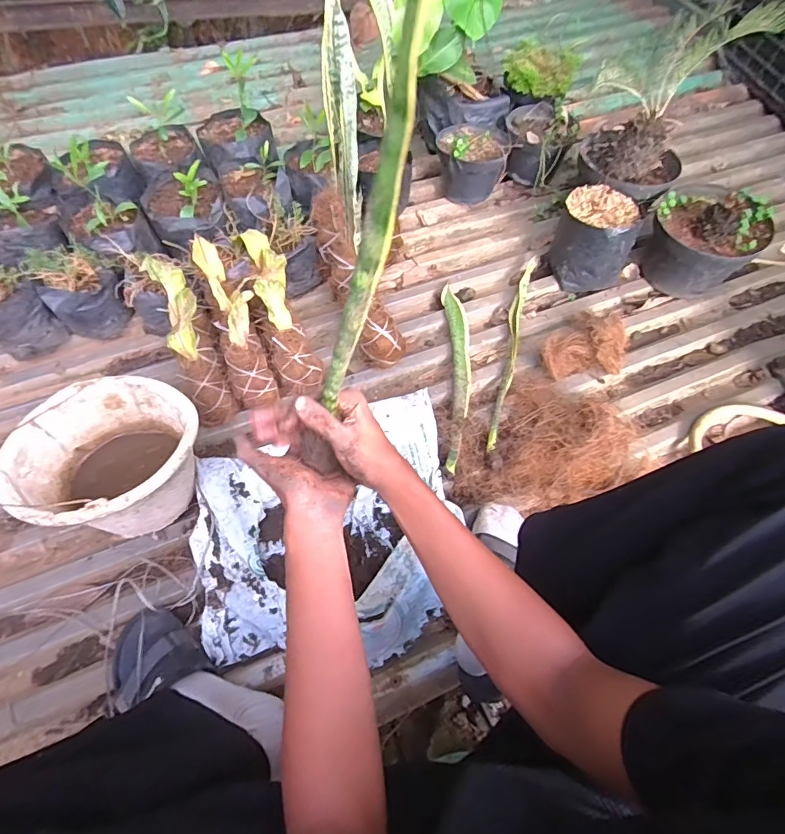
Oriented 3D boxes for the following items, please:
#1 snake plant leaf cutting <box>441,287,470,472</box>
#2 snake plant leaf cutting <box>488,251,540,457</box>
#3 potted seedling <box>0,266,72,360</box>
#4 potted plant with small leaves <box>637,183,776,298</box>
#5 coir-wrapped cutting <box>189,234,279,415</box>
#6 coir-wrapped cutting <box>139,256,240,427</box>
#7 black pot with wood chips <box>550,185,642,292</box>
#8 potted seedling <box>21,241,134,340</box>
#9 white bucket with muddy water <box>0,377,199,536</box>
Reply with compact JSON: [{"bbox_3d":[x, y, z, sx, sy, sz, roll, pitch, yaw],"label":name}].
[{"bbox_3d":[0.128,-0.089,0.911,0.053,0.031,0.417,4,63,-4],"label":"snake plant leaf cutting"},{"bbox_3d":[0.243,-0.148,0.935,0.035,0.044,0.486,15,63,2],"label":"snake plant leaf cutting"},{"bbox_3d":[-0.701,-0.187,0.882,0.113,0.139,0.102,-36,70,-20],"label":"potted seedling"},{"bbox_3d":[0.670,-0.397,1.010,0.224,0.166,0.235,1,62,-3],"label":"potted plant with small leaves"},{"bbox_3d":[-0.282,-0.174,0.831,0.081,0.086,0.317,-20,90,-13],"label":"coir-wrapped cutting"},{"bbox_3d":[-0.355,-0.140,0.815,0.069,0.101,0.315,-20,94,-13],"label":"coir-wrapped cutting"},{"bbox_3d":[0.429,-0.374,1.007,0.167,0.166,0.139,22,63,6],"label":"black pot with wood chips"},{"bbox_3d":[-0.592,-0.240,0.904,0.132,0.124,0.140,-38,73,-21],"label":"potted seedling"},{"bbox_3d":[-0.418,0.082,0.732,0.241,0.219,0.222,1,62,-3],"label":"white bucket with muddy water"}]

